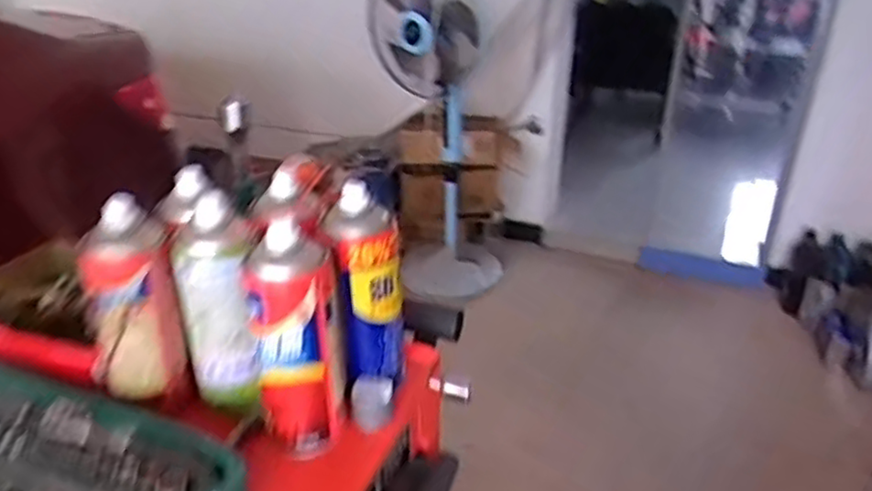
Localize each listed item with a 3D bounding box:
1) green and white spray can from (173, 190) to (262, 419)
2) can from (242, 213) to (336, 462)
[{"bbox_3d":[-0.160,0.048,0.558,0.062,0.171,0.061,1,26,0],"label":"green and white spray can"},{"bbox_3d":[-0.108,0.071,0.515,0.053,0.174,0.050,-7,27,-15],"label":"can"}]

